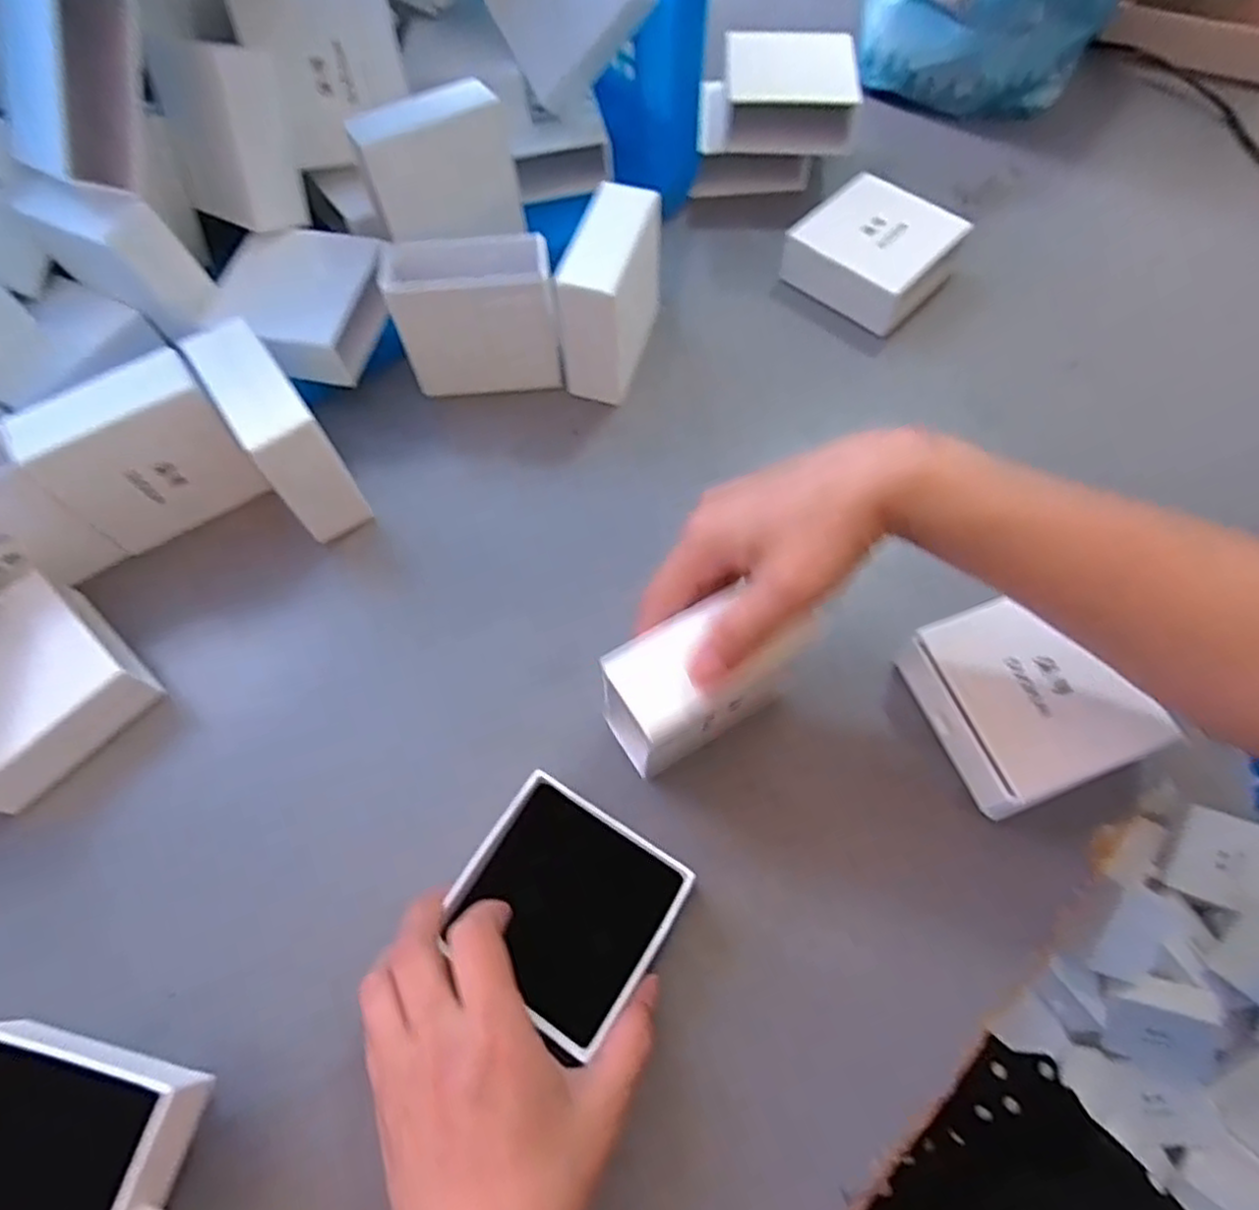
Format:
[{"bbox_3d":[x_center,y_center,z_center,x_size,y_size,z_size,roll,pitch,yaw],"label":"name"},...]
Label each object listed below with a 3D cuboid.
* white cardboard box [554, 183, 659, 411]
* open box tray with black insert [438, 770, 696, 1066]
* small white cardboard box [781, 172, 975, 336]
[{"bbox_3d":[-0.011,-0.194,0.457,0.043,0.094,0.091,16,65,9],"label":"white cardboard box"},{"bbox_3d":[-0.030,0.138,0.332,0.088,0.032,0.085,31,68,15],"label":"open box tray with black insert"},{"bbox_3d":[0.171,-0.247,0.507,0.097,0.040,0.095,38,70,18],"label":"small white cardboard box"}]

